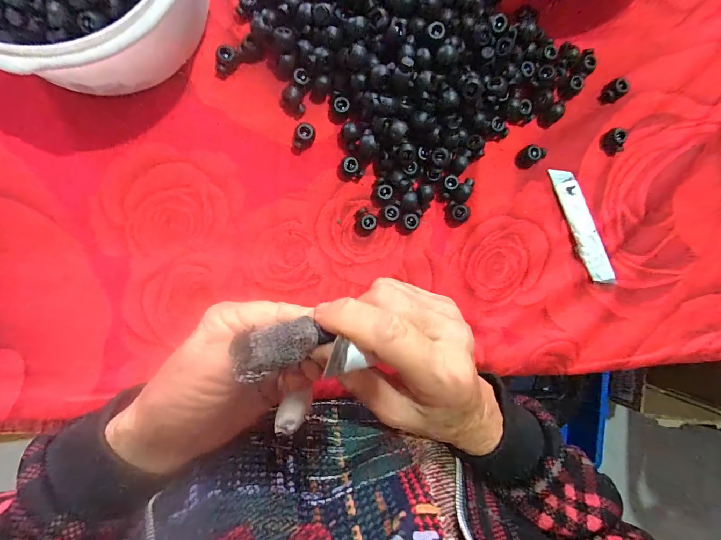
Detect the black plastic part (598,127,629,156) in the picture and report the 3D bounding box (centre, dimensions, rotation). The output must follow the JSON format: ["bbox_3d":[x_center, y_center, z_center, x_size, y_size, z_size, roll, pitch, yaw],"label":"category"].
[{"bbox_3d":[0.209,-0.105,0.287,0.017,0.010,0.020,-28,95,-7],"label":"black plastic part"}]

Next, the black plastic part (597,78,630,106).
[{"bbox_3d":[0.207,-0.146,0.285,0.019,0.011,0.016,-36,96,-6],"label":"black plastic part"}]

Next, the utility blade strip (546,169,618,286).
[{"bbox_3d":[0.183,-0.036,0.288,0.019,0.004,0.101,-22,90,7],"label":"utility blade strip"}]

